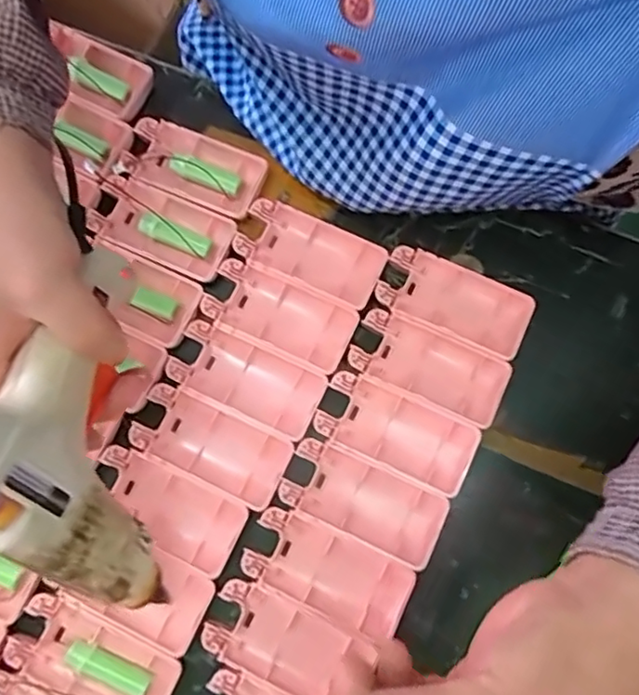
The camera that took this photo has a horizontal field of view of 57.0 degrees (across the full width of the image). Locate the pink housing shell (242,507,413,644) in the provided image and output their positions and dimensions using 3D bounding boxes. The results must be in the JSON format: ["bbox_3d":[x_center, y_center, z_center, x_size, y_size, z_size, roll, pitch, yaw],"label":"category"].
[{"bbox_3d":[0.004,0.130,0.342,0.093,0.017,0.045,26,81,6],"label":"pink housing shell"}]

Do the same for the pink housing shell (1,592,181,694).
[{"bbox_3d":[-0.128,0.177,0.333,0.093,0.017,0.044,25,81,6],"label":"pink housing shell"}]

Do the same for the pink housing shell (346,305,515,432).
[{"bbox_3d":[0.067,0.012,0.367,0.092,0.015,0.045,24,81,6],"label":"pink housing shell"}]

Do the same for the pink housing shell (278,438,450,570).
[{"bbox_3d":[0.026,0.091,0.351,0.093,0.019,0.044,25,81,6],"label":"pink housing shell"}]

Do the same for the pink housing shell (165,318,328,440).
[{"bbox_3d":[-0.045,0.020,0.367,0.092,0.015,0.045,25,81,6],"label":"pink housing shell"}]

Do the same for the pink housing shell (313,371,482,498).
[{"bbox_3d":[0.047,0.051,0.358,0.093,0.014,0.044,25,81,6],"label":"pink housing shell"}]

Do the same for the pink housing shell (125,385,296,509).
[{"bbox_3d":[-0.066,0.059,0.360,0.093,0.017,0.046,24,81,6],"label":"pink housing shell"}]

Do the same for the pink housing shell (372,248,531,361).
[{"bbox_3d":[0.086,-0.030,0.375,0.093,0.012,0.048,23,81,6],"label":"pink housing shell"}]

